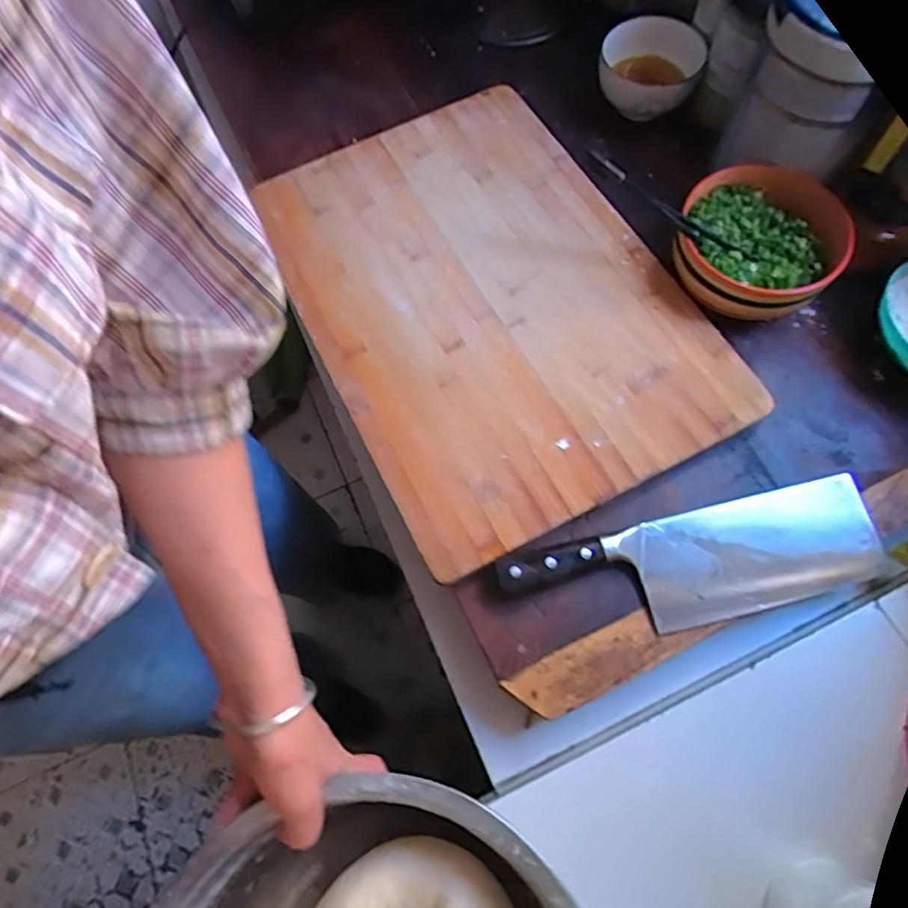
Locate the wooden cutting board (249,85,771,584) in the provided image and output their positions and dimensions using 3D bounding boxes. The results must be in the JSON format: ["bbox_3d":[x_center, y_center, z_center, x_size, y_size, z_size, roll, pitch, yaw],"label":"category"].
[{"bbox_3d":[0.023,-0.163,0.572,0.337,0.028,0.481,-28,73,-8],"label":"wooden cutting board"}]

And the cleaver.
[{"bbox_3d":[0.202,0.091,0.474,0.316,0.020,0.087,-14,69,-2],"label":"cleaver"}]

